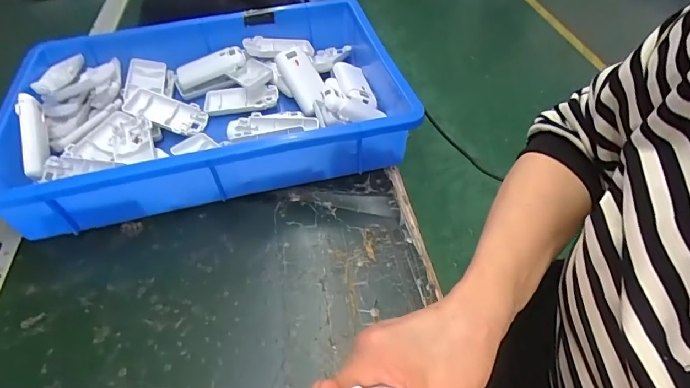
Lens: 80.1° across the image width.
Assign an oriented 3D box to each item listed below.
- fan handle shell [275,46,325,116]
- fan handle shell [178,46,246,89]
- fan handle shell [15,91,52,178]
[{"bbox_3d":[-0.055,-0.145,0.531,0.042,0.024,0.096,-22,83,-16],"label":"fan handle shell"},{"bbox_3d":[-0.181,-0.170,0.559,0.095,0.018,0.043,-18,76,6],"label":"fan handle shell"},{"bbox_3d":[-0.327,-0.060,0.433,0.015,0.027,0.090,-12,78,-9],"label":"fan handle shell"}]

